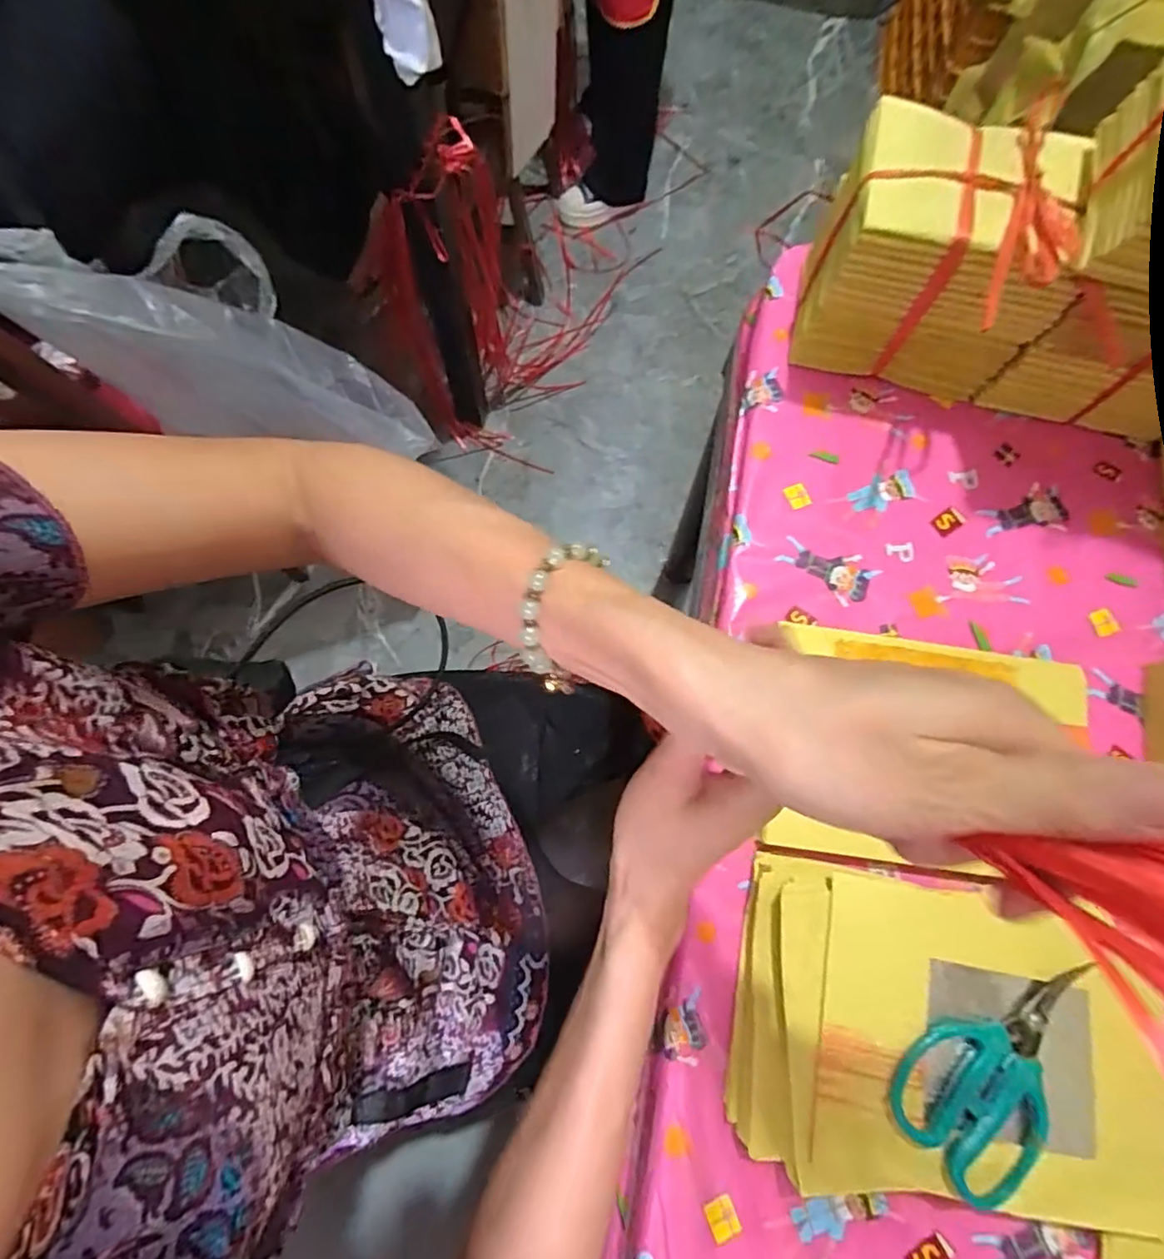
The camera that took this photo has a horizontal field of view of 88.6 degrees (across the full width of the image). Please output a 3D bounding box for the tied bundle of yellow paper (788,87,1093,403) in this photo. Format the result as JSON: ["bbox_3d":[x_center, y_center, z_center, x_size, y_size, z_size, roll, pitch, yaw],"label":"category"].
[{"bbox_3d":[0.275,-0.288,0.470,0.164,0.134,0.129,12,76,1],"label":"tied bundle of yellow paper"}]

